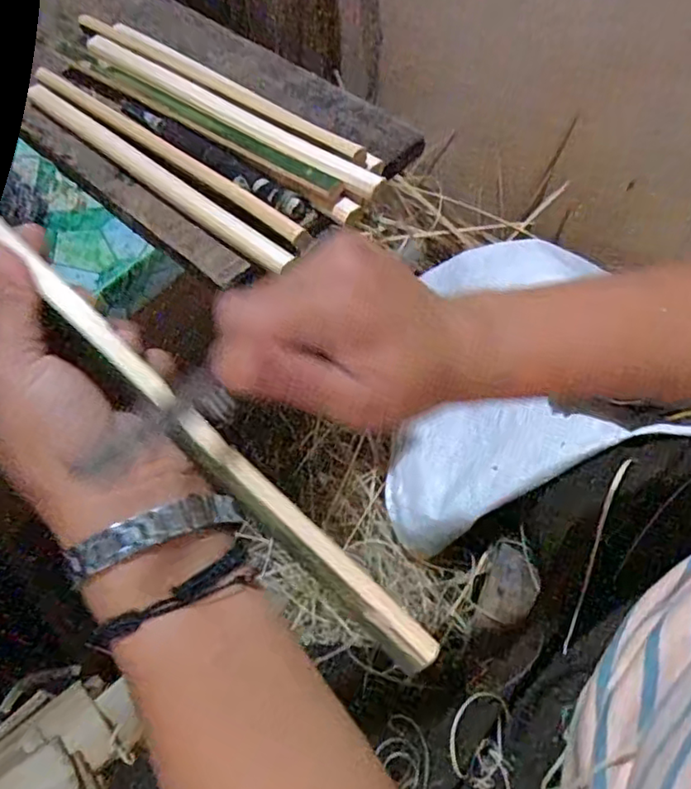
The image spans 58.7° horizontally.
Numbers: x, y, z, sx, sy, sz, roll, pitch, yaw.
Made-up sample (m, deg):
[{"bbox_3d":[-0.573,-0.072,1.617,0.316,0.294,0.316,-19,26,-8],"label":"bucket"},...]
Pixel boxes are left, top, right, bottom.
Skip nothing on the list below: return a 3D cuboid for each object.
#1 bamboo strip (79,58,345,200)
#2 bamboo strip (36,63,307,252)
[{"bbox_3d":[-0.115,-0.217,0.484,0.285,0.009,0.017,35,67,22],"label":"bamboo strip"},{"bbox_3d":[-0.147,-0.195,0.477,0.322,0.007,0.014,37,68,23],"label":"bamboo strip"}]

